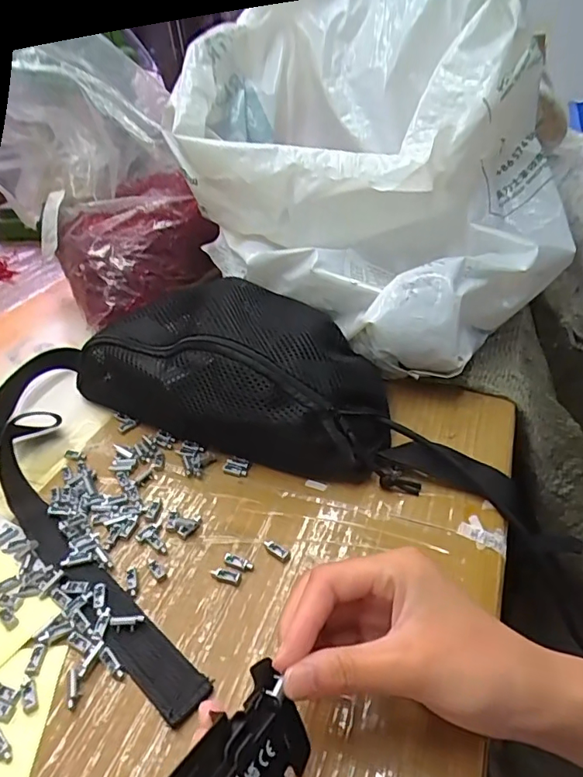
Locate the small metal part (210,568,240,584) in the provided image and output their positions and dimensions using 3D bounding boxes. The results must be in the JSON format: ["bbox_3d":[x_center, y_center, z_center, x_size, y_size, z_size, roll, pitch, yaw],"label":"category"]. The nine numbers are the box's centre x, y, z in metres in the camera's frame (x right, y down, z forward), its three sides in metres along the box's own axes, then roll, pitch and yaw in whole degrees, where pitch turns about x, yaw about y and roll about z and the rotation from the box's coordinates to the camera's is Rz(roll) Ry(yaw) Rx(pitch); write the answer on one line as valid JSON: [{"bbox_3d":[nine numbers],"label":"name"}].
[{"bbox_3d":[-0.040,0.111,0.310,0.018,0.005,0.006,10,39,22],"label":"small metal part"}]

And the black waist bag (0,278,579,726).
[{"bbox_3d":[-0.063,0.016,0.372,0.414,0.089,0.270,25,47,36],"label":"black waist bag"}]

